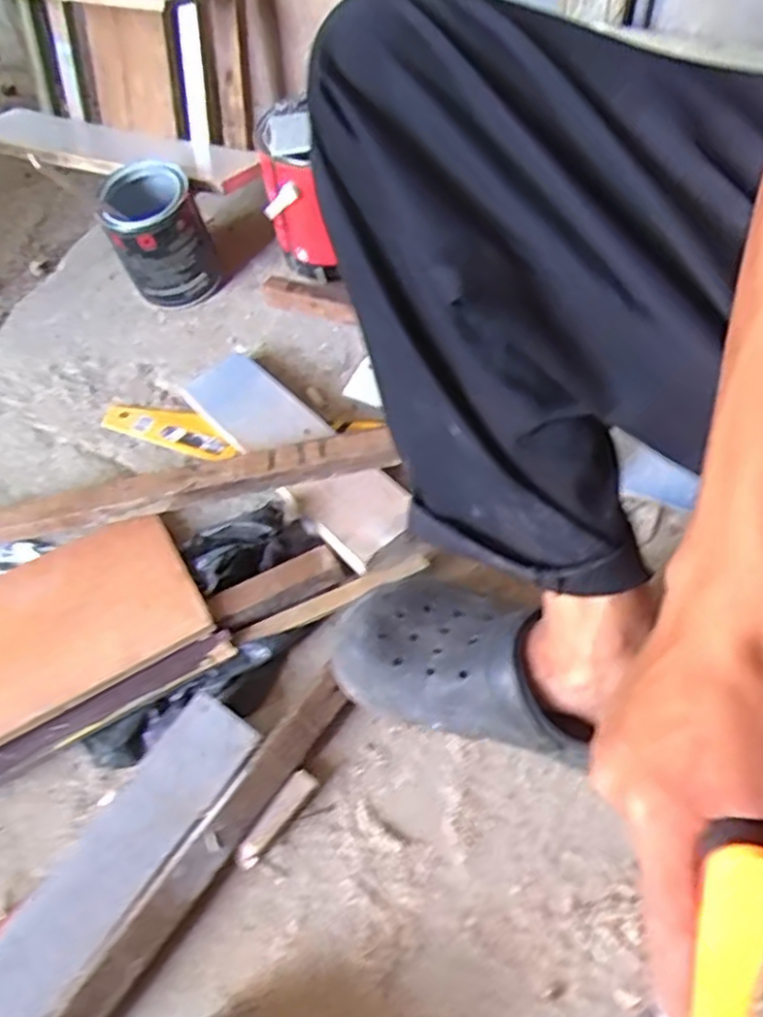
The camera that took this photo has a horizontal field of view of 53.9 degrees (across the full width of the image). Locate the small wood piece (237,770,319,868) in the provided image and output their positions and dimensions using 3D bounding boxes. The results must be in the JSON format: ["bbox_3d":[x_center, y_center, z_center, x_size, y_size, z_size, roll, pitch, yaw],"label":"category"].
[{"bbox_3d":[-0.080,0.236,0.572,0.019,0.018,0.079,32,65,22],"label":"small wood piece"}]

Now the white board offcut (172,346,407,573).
[{"bbox_3d":[-0.090,-0.064,0.747,0.086,0.019,0.322,-38,56,-16],"label":"white board offcut"}]

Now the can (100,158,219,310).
[{"bbox_3d":[-0.262,-0.319,0.883,0.099,0.132,0.103,-2,56,2],"label":"can"}]

